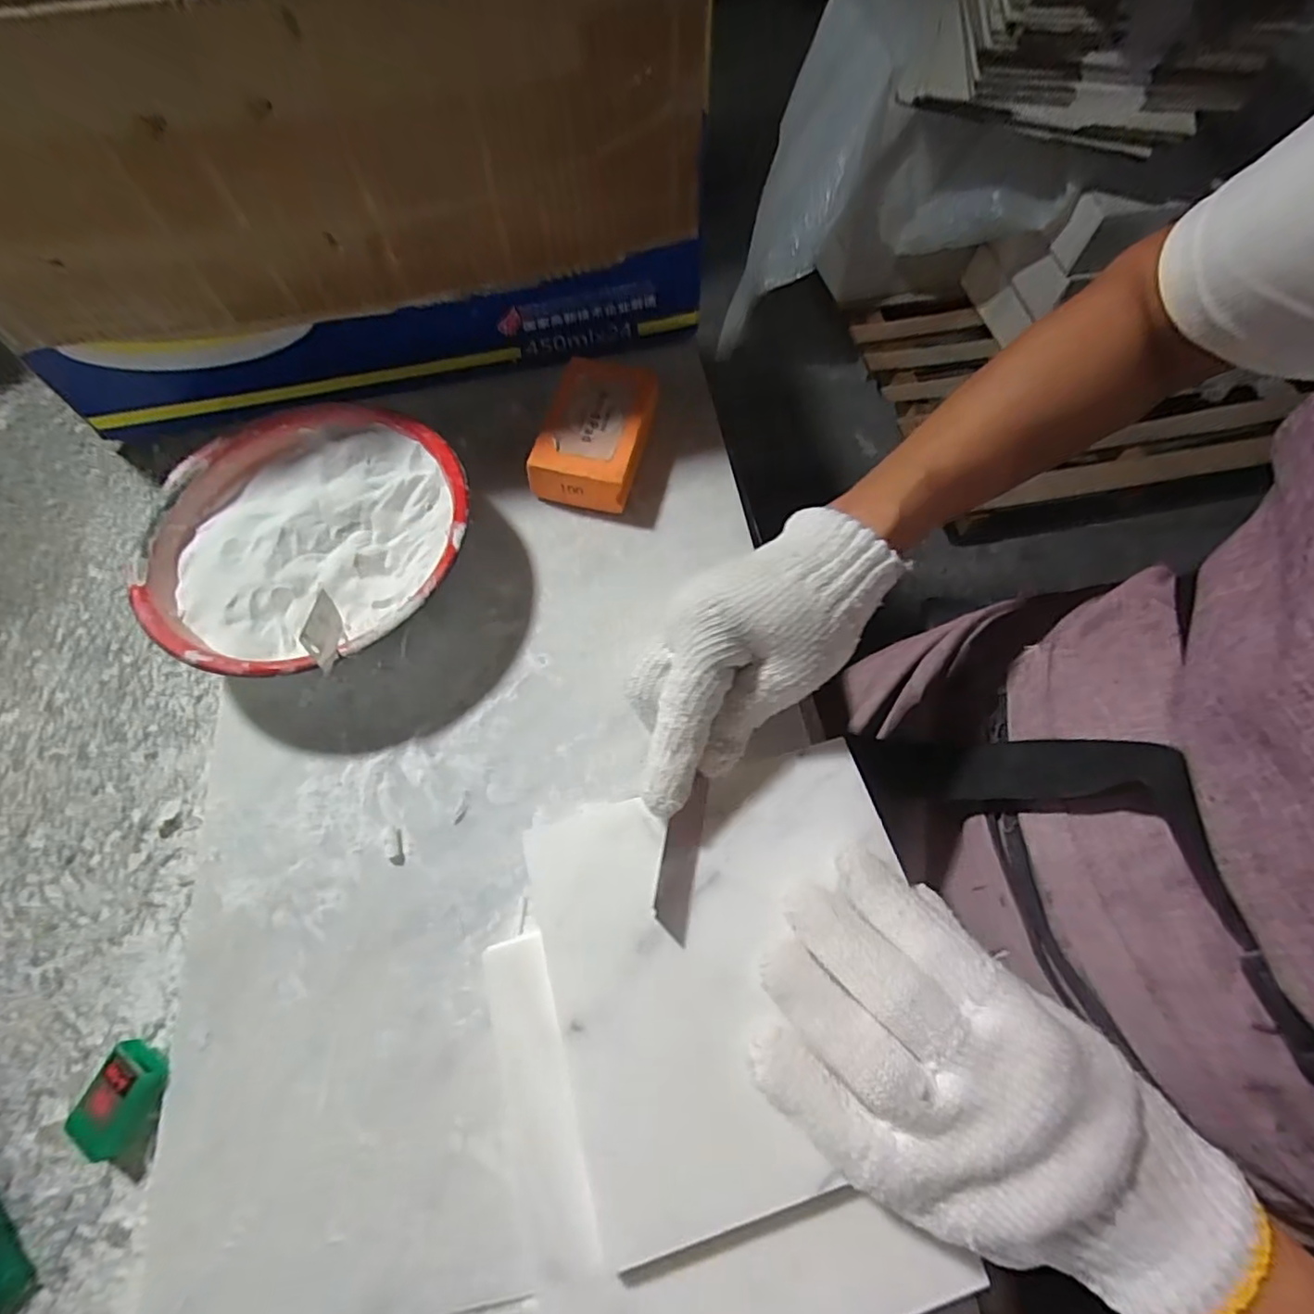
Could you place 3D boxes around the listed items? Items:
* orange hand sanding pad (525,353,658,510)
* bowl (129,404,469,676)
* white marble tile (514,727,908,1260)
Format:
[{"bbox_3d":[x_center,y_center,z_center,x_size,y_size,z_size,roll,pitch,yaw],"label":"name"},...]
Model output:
[{"bbox_3d":[-0.036,-0.140,0.385,0.065,0.035,0.096,10,65,5],"label":"orange hand sanding pad"},{"bbox_3d":[-0.183,-0.059,0.343,0.160,0.052,0.163,0,67,0],"label":"bowl"},{"bbox_3d":[0.035,0.122,0.248,0.148,0.008,0.152,-15,65,-5],"label":"white marble tile"}]

